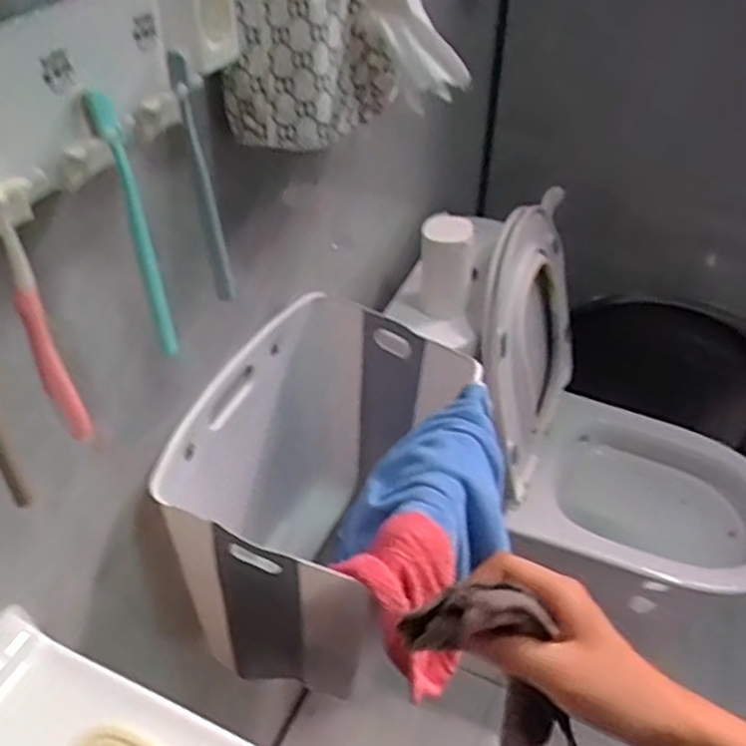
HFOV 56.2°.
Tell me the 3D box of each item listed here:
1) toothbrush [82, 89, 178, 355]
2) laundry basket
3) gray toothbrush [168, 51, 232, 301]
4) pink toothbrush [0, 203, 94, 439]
[{"bbox_3d":[-0.142,-0.080,0.420,0.015,0.169,0.014,-20,46,-20],"label":"toothbrush"},{"bbox_3d":[-0.046,0.160,0.812,0.253,0.344,0.337,20,46,21],"label":"laundry basket"},{"bbox_3d":[-0.113,-0.121,0.467,0.015,0.175,0.019,-16,45,-17],"label":"gray toothbrush"},{"bbox_3d":[-0.179,-0.030,0.365,0.017,0.172,0.012,-31,51,-29],"label":"pink toothbrush"}]

